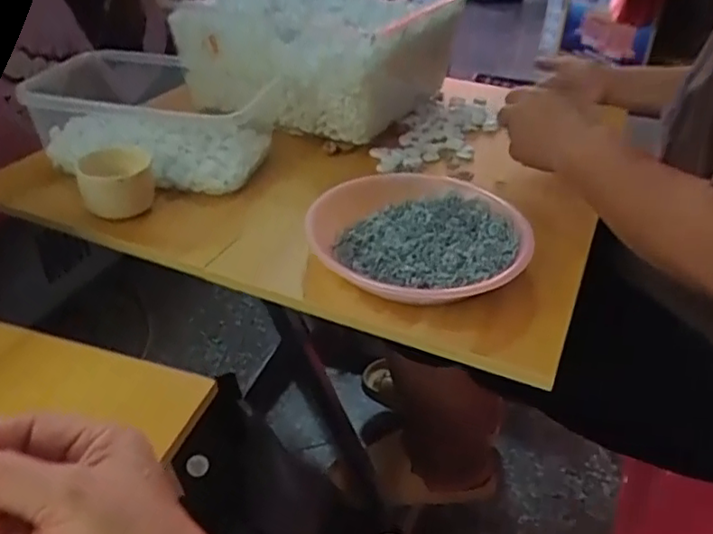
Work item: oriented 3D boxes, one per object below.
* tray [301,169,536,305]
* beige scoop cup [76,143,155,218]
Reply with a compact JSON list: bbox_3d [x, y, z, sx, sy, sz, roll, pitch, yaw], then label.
[{"bbox_3d":[0.053,-0.026,0.552,0.179,0.045,0.195,9,35,8],"label":"tray"},{"bbox_3d":[-0.228,-0.078,0.606,0.067,0.051,0.061,-10,37,-19],"label":"beige scoop cup"}]

